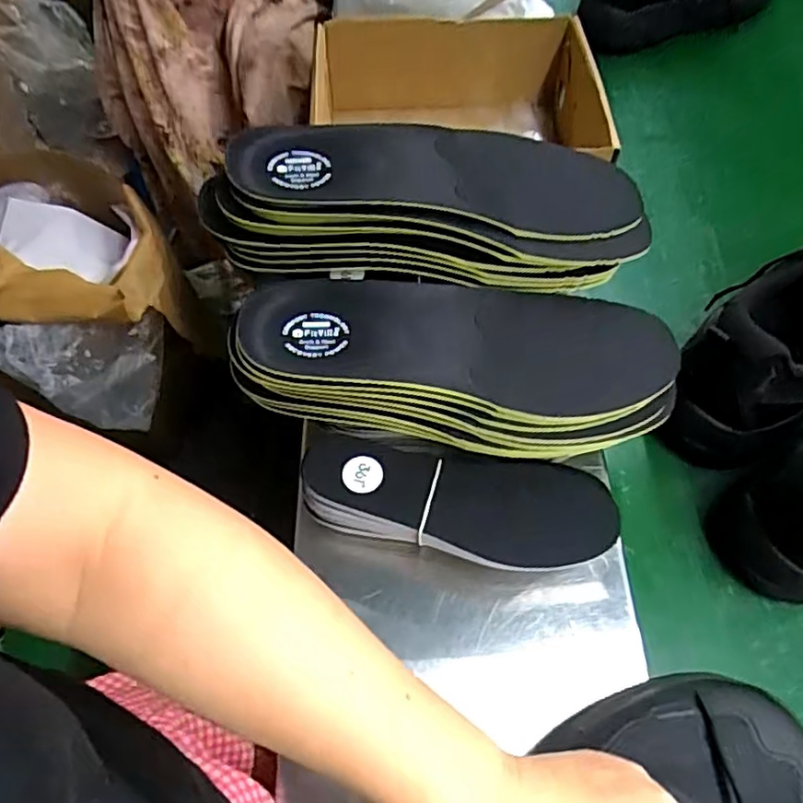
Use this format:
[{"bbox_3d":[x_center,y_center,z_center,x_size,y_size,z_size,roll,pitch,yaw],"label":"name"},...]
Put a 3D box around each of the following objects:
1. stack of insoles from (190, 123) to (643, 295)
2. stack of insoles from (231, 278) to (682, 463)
[{"bbox_3d":[0.027,-0.131,0.468,0.327,0.092,0.116,-2,58,-15],"label":"stack of insoles"},{"bbox_3d":[0.041,-0.032,0.431,0.294,0.071,0.111,2,59,3],"label":"stack of insoles"}]

